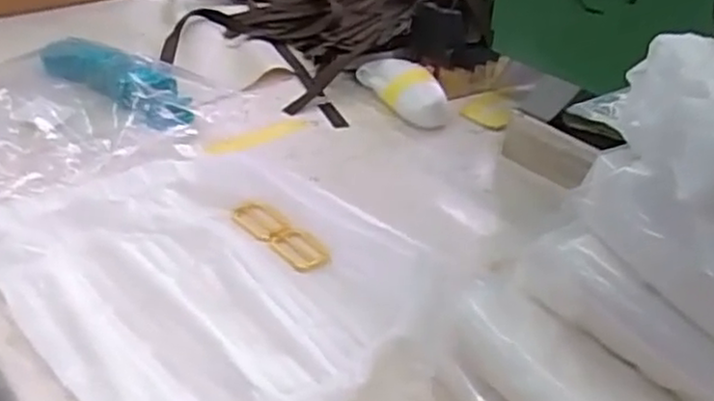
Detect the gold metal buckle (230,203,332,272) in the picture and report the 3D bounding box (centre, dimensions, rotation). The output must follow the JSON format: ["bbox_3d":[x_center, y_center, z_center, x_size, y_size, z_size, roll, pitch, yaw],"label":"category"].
[{"bbox_3d":[-0.061,0.028,0.567,0.097,0.010,0.029,30,42,31],"label":"gold metal buckle"}]

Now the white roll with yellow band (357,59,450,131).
[{"bbox_3d":[0.050,-0.115,0.767,0.052,0.038,0.111,-15,39,-26],"label":"white roll with yellow band"}]

